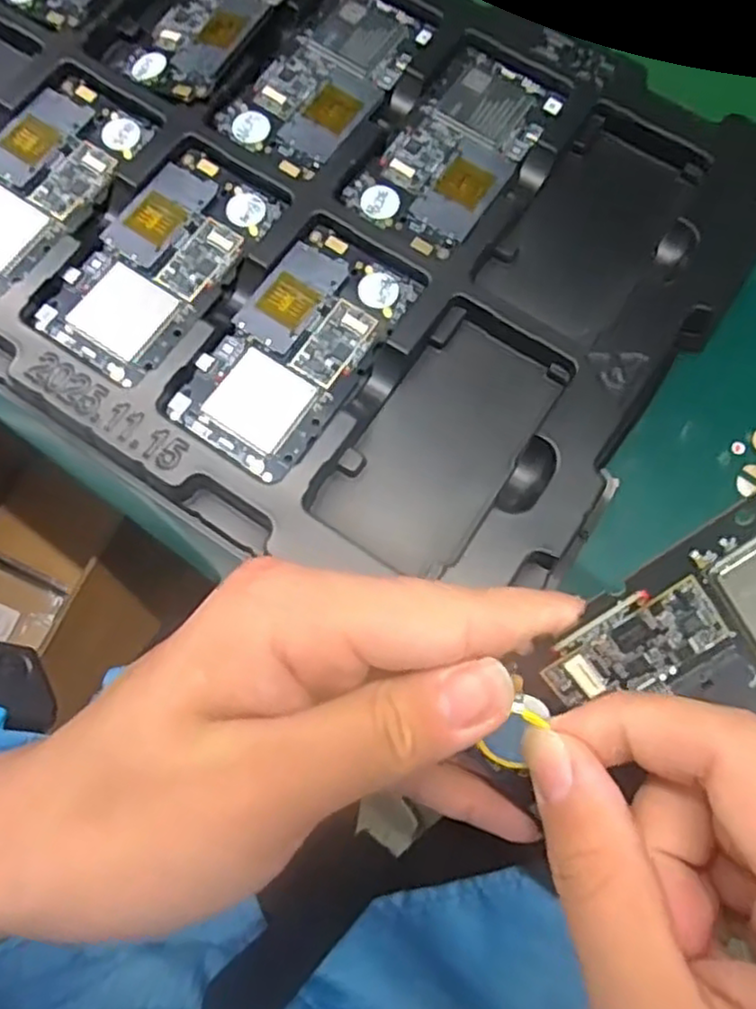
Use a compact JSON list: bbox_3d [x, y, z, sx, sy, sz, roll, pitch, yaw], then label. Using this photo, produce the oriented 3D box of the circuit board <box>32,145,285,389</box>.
[{"bbox_3d":[-0.111,-0.124,0.350,0.070,0.009,0.127,32,78,8],"label":"circuit board"}]

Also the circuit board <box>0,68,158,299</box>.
[{"bbox_3d":[-0.181,-0.170,0.359,0.069,0.006,0.128,33,78,8],"label":"circuit board"}]

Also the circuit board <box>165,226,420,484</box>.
[{"bbox_3d":[-0.040,-0.077,0.338,0.070,0.005,0.126,33,78,8],"label":"circuit board"}]

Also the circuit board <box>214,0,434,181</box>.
[{"bbox_3d":[-0.026,-0.235,0.382,0.065,0.004,0.121,37,79,9],"label":"circuit board"}]

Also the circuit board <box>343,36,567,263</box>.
[{"bbox_3d":[0.043,-0.190,0.370,0.066,0.005,0.122,35,78,8],"label":"circuit board"}]

